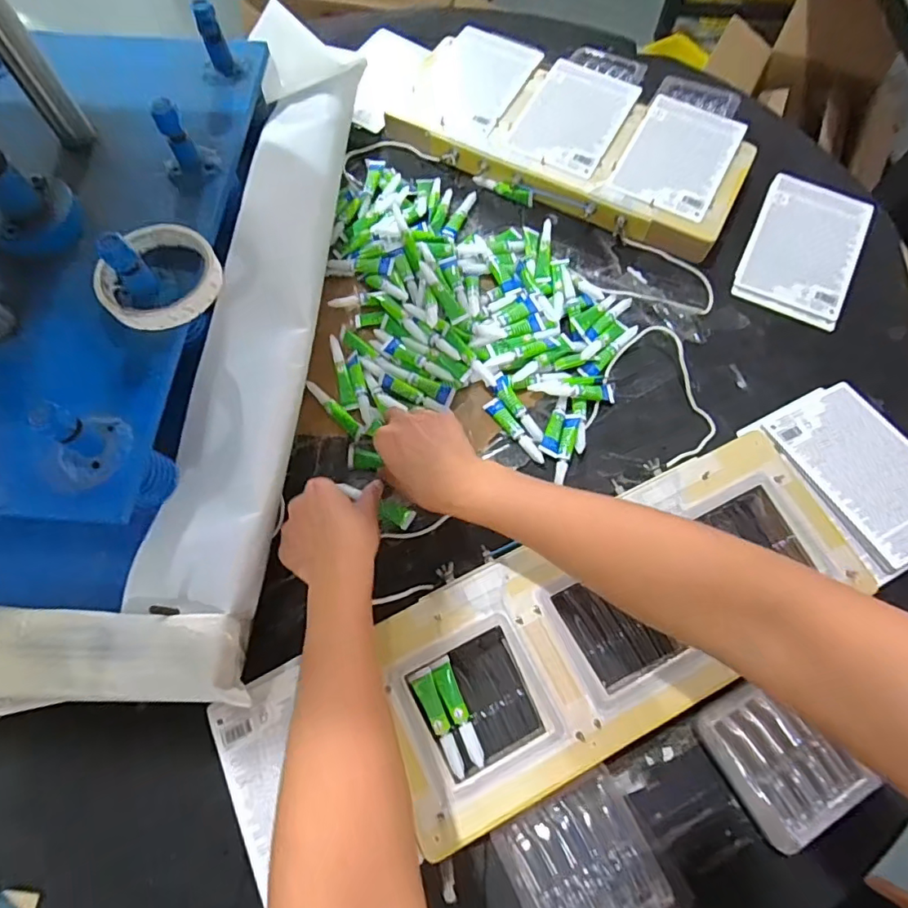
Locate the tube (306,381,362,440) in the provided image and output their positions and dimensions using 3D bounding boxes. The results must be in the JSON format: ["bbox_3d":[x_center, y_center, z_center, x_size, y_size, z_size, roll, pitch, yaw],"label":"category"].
[{"bbox_3d":[-0.122,-0.047,0.531,0.074,0.009,0.015,42,73,15],"label":"tube"}]

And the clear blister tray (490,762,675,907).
[{"bbox_3d":[0.097,0.312,0.398,0.103,0.013,0.099,-25,70,-10],"label":"clear blister tray"}]

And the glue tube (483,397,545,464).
[{"bbox_3d":[0.062,-0.024,0.528,0.017,0.007,0.080,-38,73,-15],"label":"glue tube"}]

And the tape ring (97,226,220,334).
[{"bbox_3d":[-0.229,-0.138,0.412,0.081,0.019,0.088,0,68,-1],"label":"tape ring"}]

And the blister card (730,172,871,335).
[{"bbox_3d":[0.404,-0.236,0.610,0.115,0.012,0.175,25,79,10],"label":"blister card"}]

